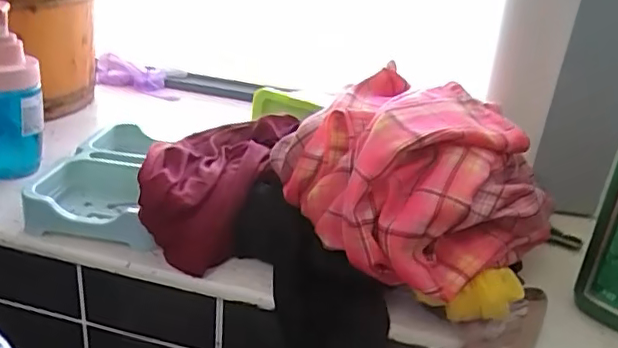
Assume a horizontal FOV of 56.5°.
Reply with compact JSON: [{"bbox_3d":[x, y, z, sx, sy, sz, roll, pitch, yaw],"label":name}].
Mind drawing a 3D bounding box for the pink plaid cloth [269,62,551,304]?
[{"bbox_3d":[0.092,-0.007,0.532,0.205,0.119,0.212,-10,29,-29],"label":"pink plaid cloth"}]

